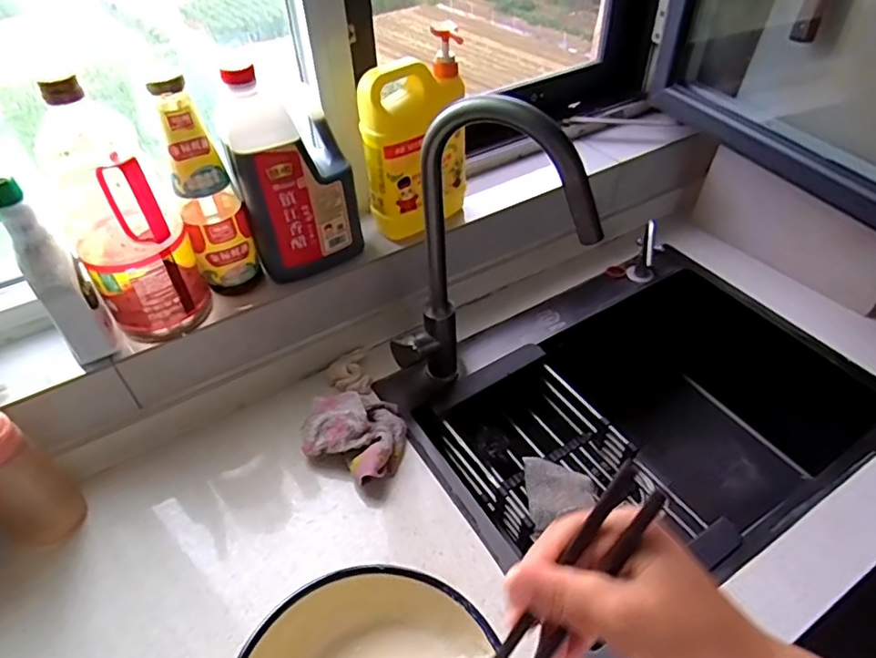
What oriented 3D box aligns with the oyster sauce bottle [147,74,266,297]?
[{"bbox_3d":[-0.282,-0.158,0.711,0.074,0.278,0.070,-21,48,-16],"label":"oyster sauce bottle"}]

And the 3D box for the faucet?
[{"bbox_3d":[0.053,-0.055,0.700,0.239,0.455,0.074,6,47,9],"label":"faucet"}]

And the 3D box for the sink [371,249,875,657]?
[{"bbox_3d":[0.289,0.165,0.918,0.642,0.256,0.472,-24,49,-19],"label":"sink"}]

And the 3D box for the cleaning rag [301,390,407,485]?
[{"bbox_3d":[-0.104,0.132,0.771,0.127,0.059,0.123,21,50,22],"label":"cleaning rag"}]

